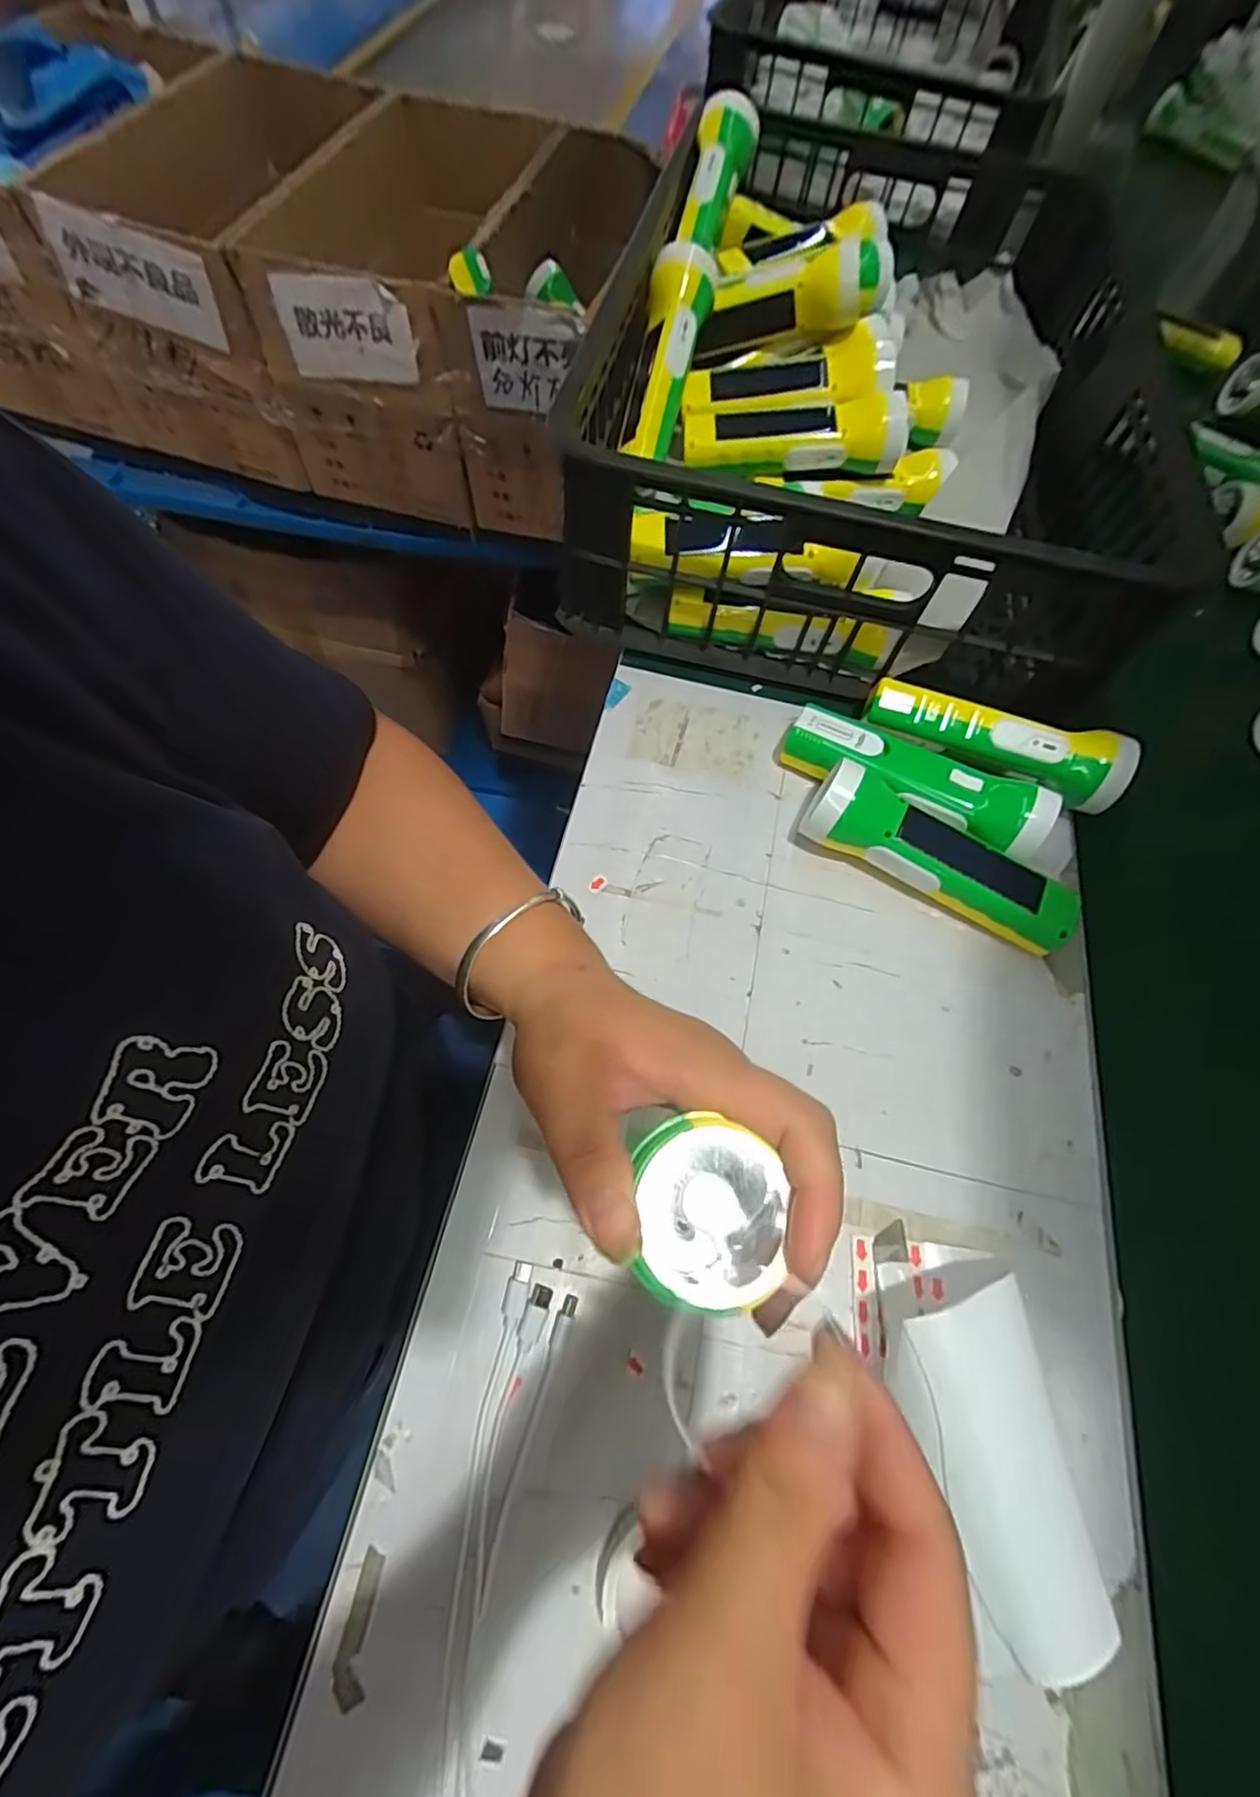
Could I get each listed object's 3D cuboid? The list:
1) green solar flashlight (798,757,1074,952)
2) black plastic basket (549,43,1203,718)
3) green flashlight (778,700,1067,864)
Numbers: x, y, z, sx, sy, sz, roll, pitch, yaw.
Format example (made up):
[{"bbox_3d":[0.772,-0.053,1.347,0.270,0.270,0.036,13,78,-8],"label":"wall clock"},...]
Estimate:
[{"bbox_3d":[0.188,-0.026,0.397,0.164,0.049,0.049,27,65,7],"label":"green solar flashlight"},{"bbox_3d":[0.208,-0.486,0.563,0.406,0.131,0.720,15,64,2],"label":"black plastic basket"},{"bbox_3d":[0.181,-0.075,0.421,0.164,0.047,0.042,31,66,9],"label":"green flashlight"}]

